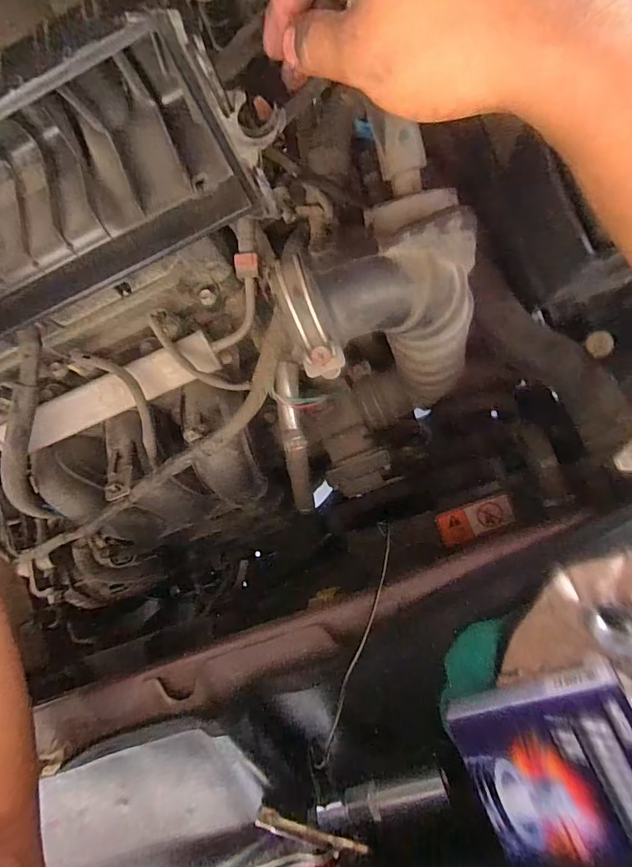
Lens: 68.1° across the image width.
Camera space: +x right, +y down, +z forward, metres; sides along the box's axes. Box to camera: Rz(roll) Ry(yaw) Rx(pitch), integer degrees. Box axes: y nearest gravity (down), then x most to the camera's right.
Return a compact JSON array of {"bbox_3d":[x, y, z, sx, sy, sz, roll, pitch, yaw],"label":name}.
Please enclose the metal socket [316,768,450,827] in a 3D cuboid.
[{"bbox_3d":[0.041,0.230,0.296,0.085,0.017,0.013,-23,87,9],"label":"metal socket"}]

